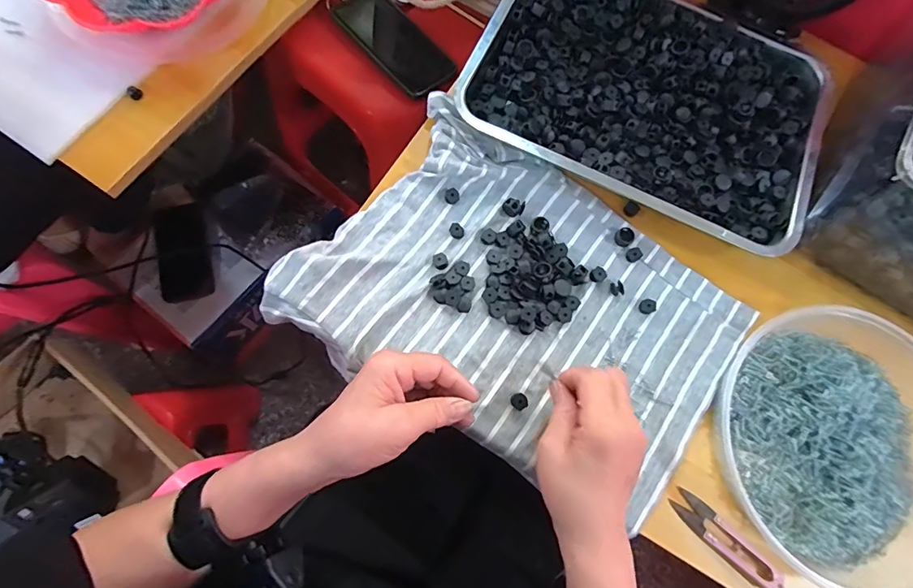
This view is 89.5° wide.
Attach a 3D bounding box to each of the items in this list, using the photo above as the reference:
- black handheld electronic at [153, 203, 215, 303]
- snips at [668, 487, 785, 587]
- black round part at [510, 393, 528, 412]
[{"bbox_3d":[-0.444,-0.070,0.754,0.085,0.017,0.158,-11,77,-8],"label":"black handheld electronic"},{"bbox_3d":[0.222,0.203,0.379,0.100,0.011,0.024,41,76,6],"label":"snips"},{"bbox_3d":[0.054,0.092,0.394,0.013,0.007,0.015,-41,82,-13],"label":"black round part"}]

